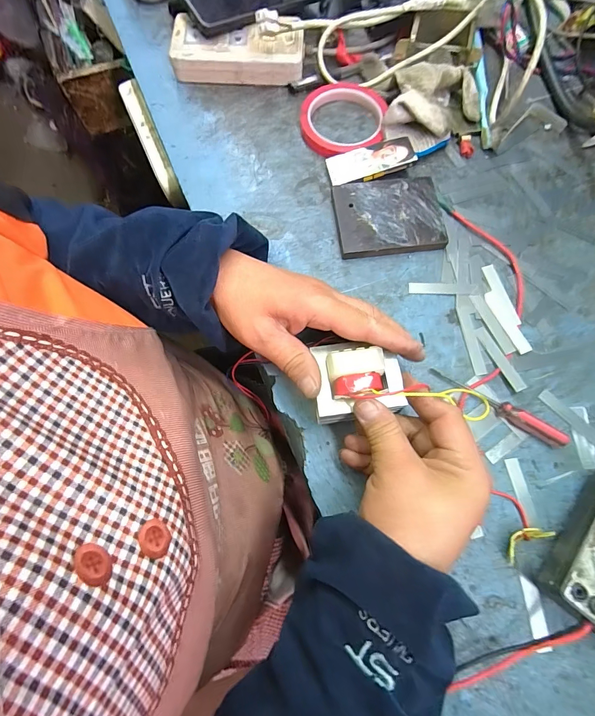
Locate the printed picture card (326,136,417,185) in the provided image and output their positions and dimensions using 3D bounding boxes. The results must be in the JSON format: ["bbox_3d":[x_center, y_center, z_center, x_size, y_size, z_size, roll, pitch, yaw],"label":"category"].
[{"bbox_3d":[0.076,-0.206,0.378,0.087,0.005,0.035,-14,73,9],"label":"printed picture card"}]

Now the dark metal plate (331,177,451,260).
[{"bbox_3d":[0.093,-0.145,0.369,0.106,0.014,0.080,-6,74,-1],"label":"dark metal plate"}]

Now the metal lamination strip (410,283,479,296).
[{"bbox_3d":[0.142,-0.068,0.351,0.066,0.004,0.013,2,74,2],"label":"metal lamination strip"}]

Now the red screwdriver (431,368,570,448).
[{"bbox_3d":[0.173,0.041,0.312,0.120,0.014,0.012,32,77,10],"label":"red screwdriver"}]

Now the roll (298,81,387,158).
[{"bbox_3d":[0.051,-0.266,0.400,0.090,0.015,0.107,9,74,4],"label":"roll"}]

